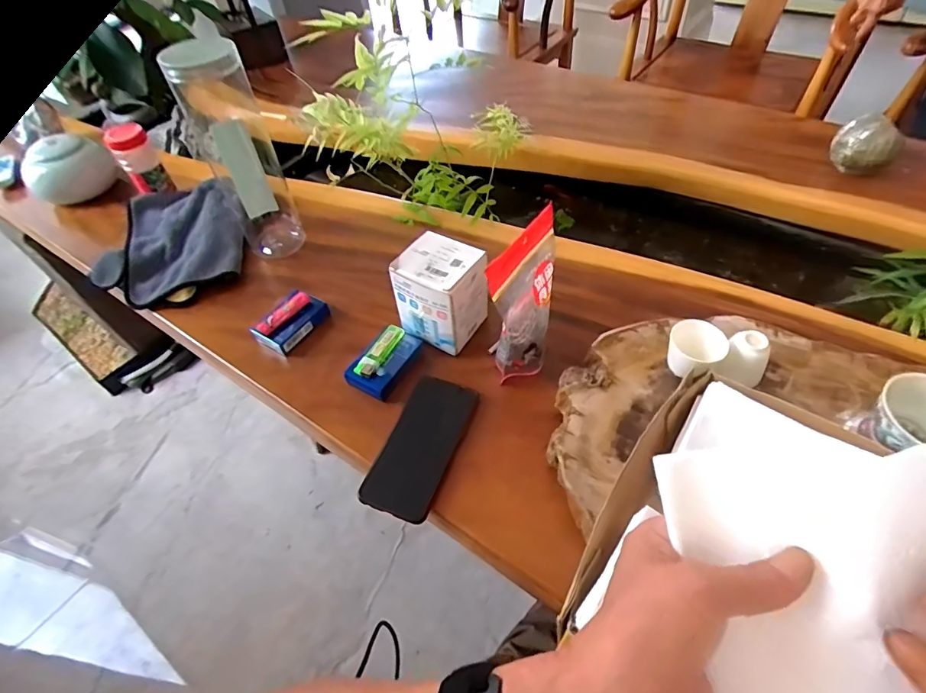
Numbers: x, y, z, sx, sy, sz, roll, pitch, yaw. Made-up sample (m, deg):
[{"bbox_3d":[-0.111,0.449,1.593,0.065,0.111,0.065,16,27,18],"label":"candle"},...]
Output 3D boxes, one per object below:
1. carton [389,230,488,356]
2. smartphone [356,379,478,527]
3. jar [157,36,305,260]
[{"bbox_3d":[-0.023,-0.065,0.597,0.094,0.114,0.098,26,58,23],"label":"carton"},{"bbox_3d":[-0.044,0.104,0.519,0.074,0.015,0.159,16,55,17],"label":"smartphone"},{"bbox_3d":[-0.310,-0.259,0.687,0.087,0.277,0.101,-21,53,-11],"label":"jar"}]

